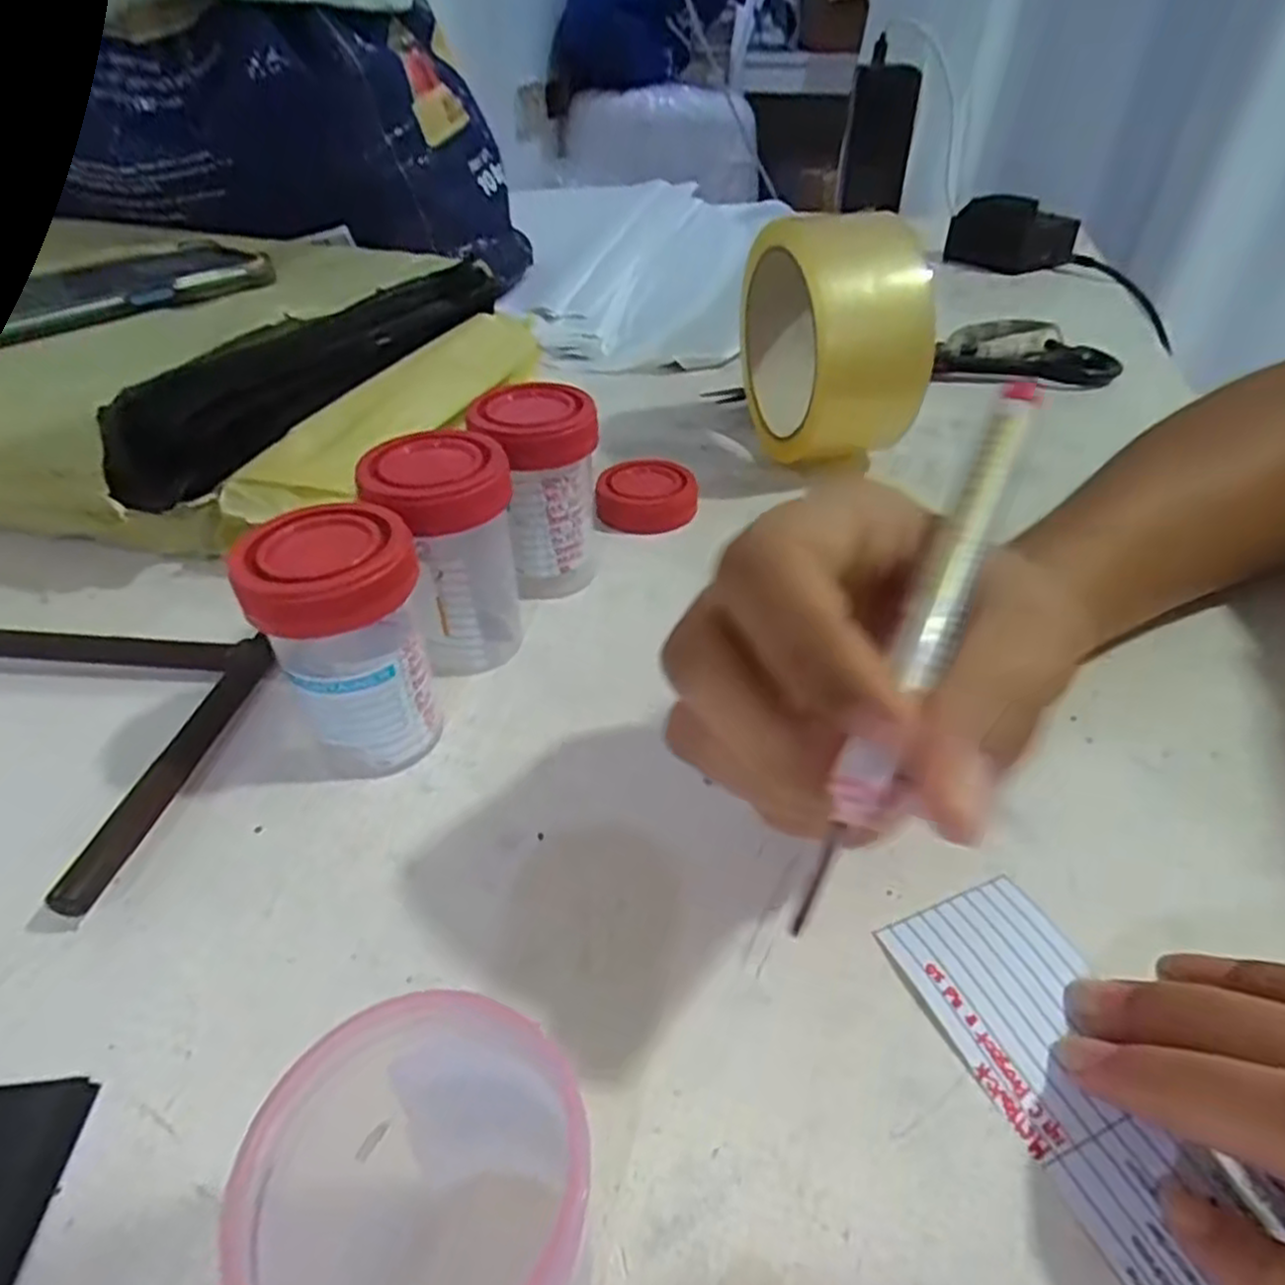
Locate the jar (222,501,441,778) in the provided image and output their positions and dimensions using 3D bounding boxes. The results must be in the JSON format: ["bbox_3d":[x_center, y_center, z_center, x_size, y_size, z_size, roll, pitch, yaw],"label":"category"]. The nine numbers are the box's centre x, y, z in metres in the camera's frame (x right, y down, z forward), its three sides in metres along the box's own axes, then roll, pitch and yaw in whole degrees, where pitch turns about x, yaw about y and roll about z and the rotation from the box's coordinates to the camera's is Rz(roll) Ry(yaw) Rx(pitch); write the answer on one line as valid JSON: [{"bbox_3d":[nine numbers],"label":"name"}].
[{"bbox_3d":[-0.078,0.002,0.205,0.040,0.069,0.037,0,39,0],"label":"jar"}]

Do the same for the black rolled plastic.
[{"bbox_3d":[-0.128,-0.129,0.337,0.021,0.040,0.237,15,42,18],"label":"black rolled plastic"}]

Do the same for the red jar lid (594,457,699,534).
[{"bbox_3d":[0.003,-0.064,0.325,0.041,0.016,0.034,5,40,6],"label":"red jar lid"}]

